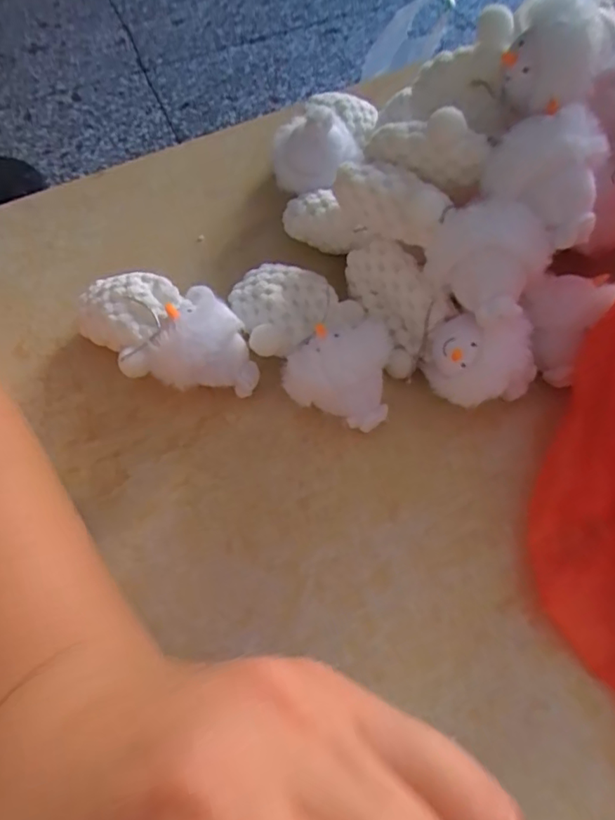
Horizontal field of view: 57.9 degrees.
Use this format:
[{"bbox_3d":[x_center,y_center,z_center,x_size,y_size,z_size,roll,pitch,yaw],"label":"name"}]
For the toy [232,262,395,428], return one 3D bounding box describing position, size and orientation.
[{"bbox_3d":[0.004,-0.031,0.233,0.048,0.035,0.086,-32,62,-15],"label":"toy"}]

